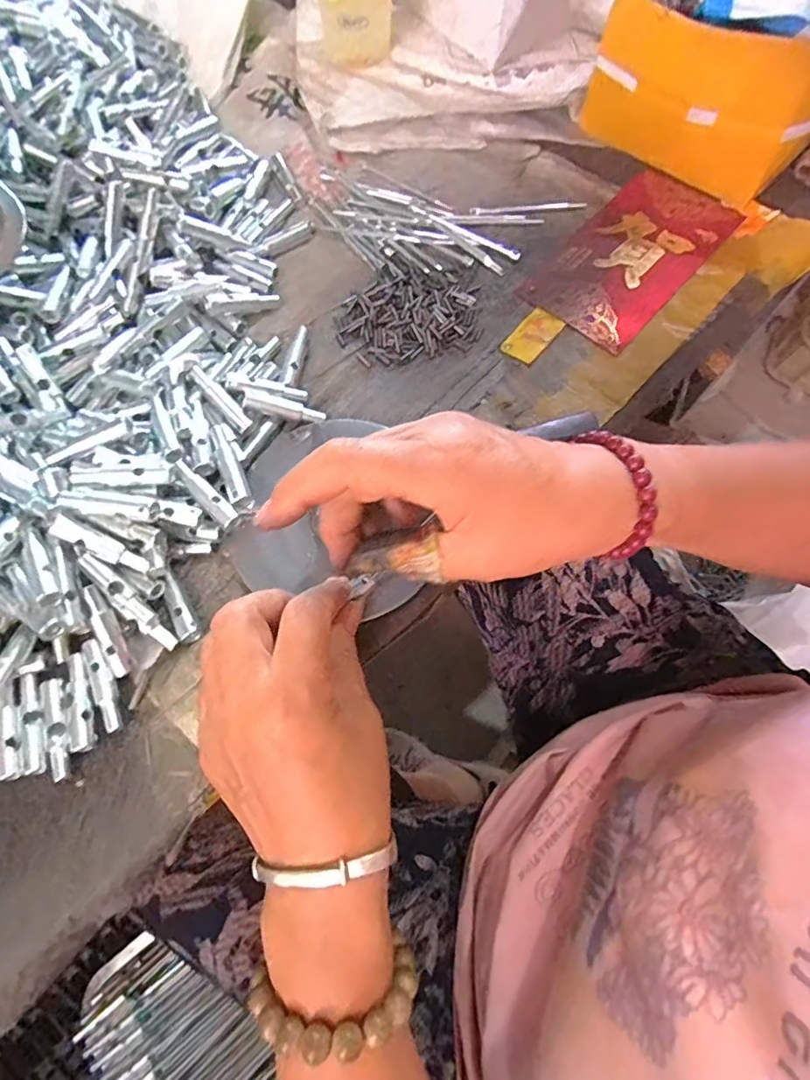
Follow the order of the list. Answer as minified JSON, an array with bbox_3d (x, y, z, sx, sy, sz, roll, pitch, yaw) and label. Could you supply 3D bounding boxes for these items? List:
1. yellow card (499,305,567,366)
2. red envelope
[{"bbox_3d":[0.088,-0.140,0.364,0.026,0.004,0.047,38,75,12],"label":"yellow card"},{"bbox_3d":[0.164,-0.208,0.381,0.085,0.006,0.162,41,75,13],"label":"red envelope"}]

